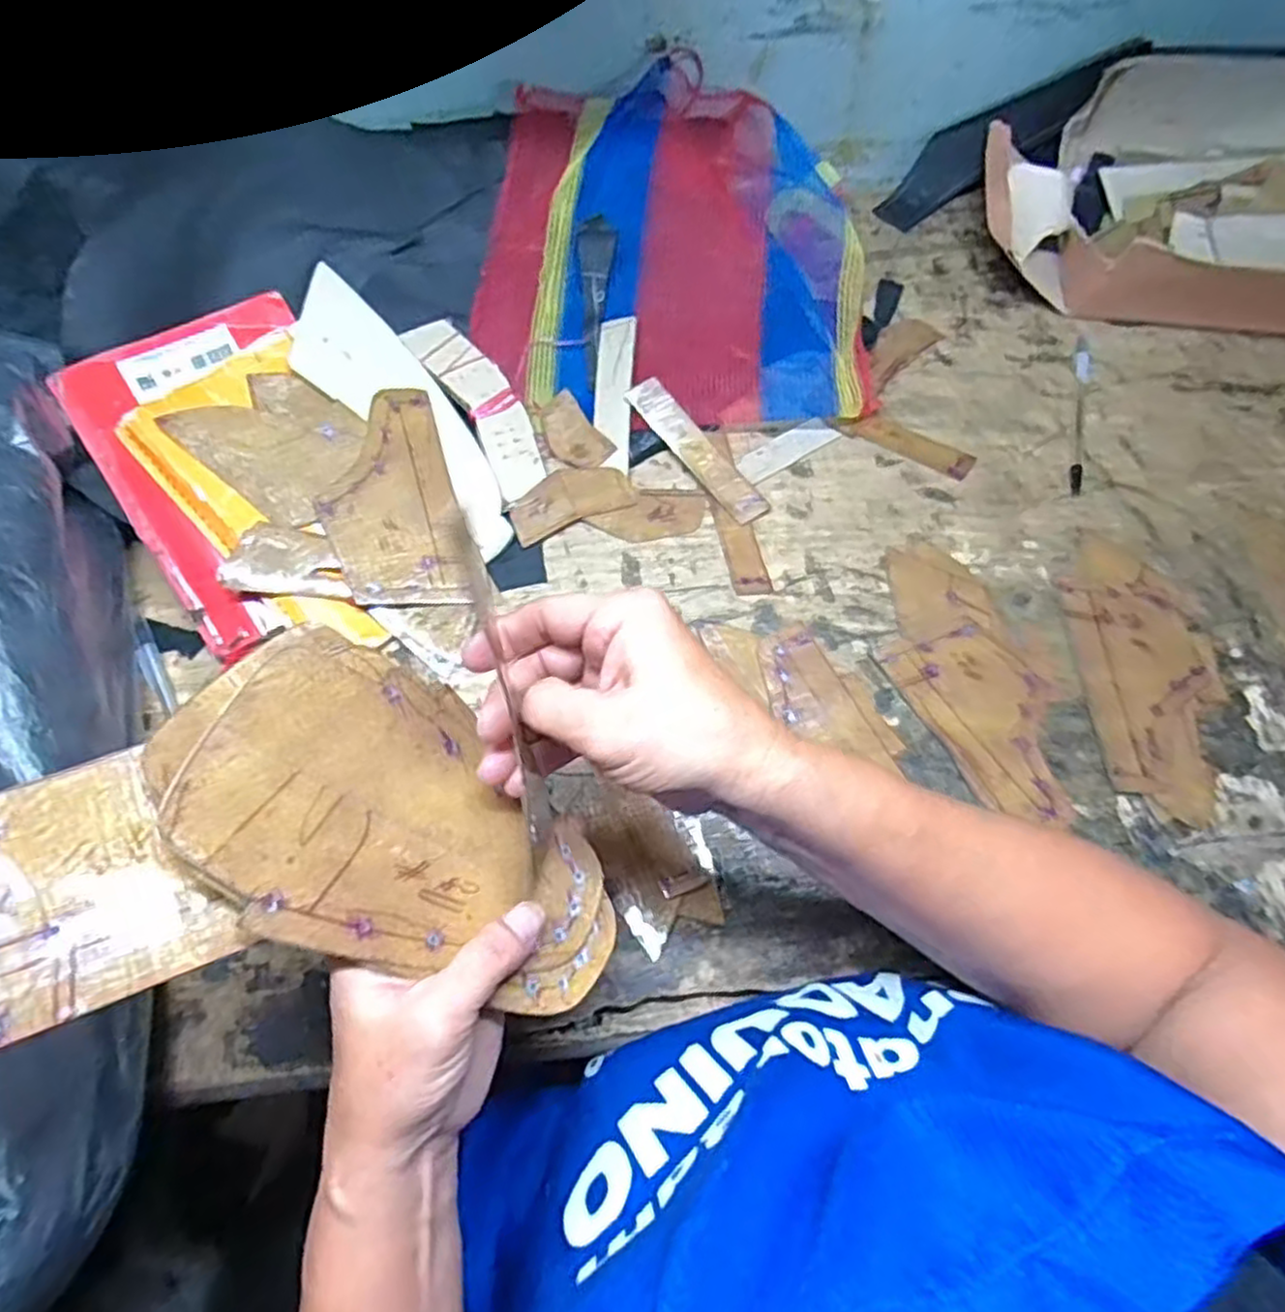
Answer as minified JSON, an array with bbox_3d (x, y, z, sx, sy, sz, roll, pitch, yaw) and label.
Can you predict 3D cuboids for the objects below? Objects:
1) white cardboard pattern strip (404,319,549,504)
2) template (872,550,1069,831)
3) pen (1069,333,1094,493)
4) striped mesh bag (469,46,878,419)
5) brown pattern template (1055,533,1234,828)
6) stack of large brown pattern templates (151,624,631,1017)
[{"bbox_3d":[-0.107,-0.170,0.504,0.045,0.009,0.137,-30,83,-12],"label":"white cardboard pattern strip"},{"bbox_3d":[0.198,0.013,0.450,0.081,0.006,0.179,-22,68,-7],"label":"template"},{"bbox_3d":[0.312,-0.173,0.528,0.012,0.008,0.137,12,68,5],"label":"pen"},{"bbox_3d":[0.019,-0.290,0.535,0.269,0.082,0.252,-3,68,-1],"label":"striped mesh bag"},{"bbox_3d":[0.313,0.009,0.455,0.085,0.005,0.177,-3,68,-1],"label":"brown pattern template"},{"bbox_3d":[-0.087,0.061,0.289,0.176,0.009,0.112,30,50,-24],"label":"stack of large brown pattern templates"}]

